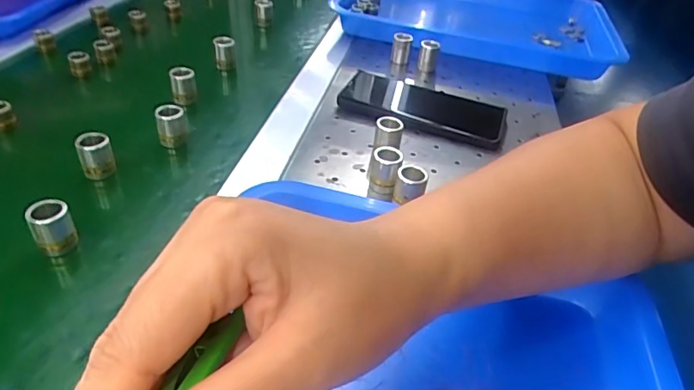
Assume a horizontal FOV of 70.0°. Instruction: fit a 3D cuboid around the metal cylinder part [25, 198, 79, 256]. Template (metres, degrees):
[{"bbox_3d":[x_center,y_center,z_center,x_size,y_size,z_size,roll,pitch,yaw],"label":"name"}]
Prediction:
[{"bbox_3d":[-0.192,0.022,0.324,0.024,0.034,0.018,-26,48,-33],"label":"metal cylinder part"}]

